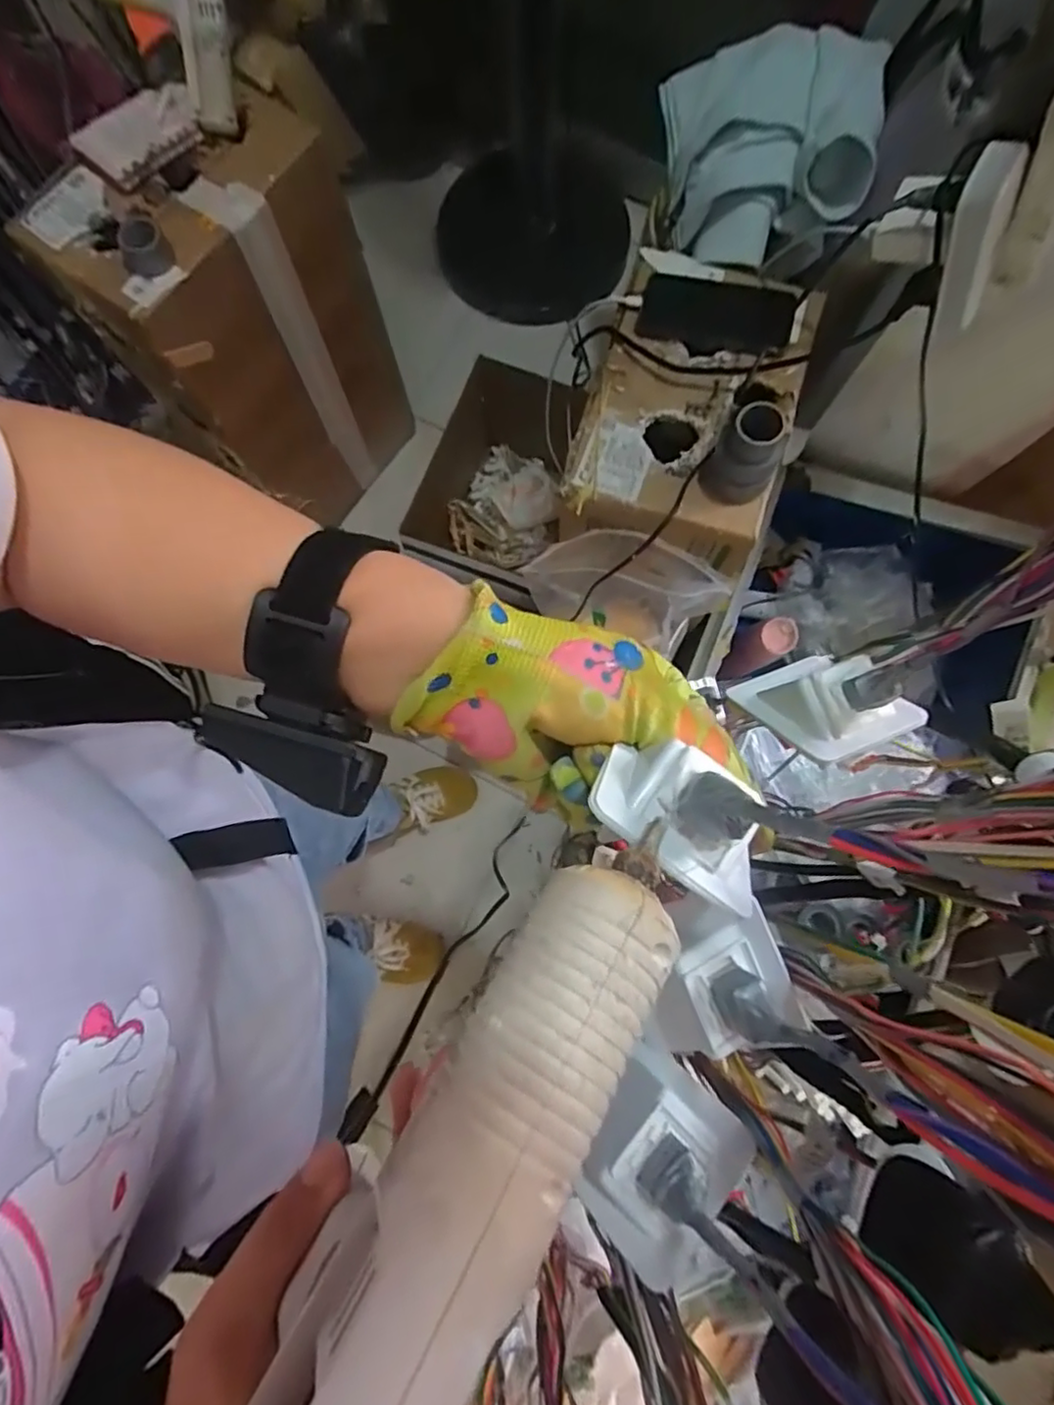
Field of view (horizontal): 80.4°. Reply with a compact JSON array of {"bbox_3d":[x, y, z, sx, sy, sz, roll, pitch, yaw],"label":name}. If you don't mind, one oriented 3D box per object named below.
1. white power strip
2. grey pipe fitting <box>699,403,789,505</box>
[{"bbox_3d":[0.377,-0.379,0.531,0.038,0.159,0.035,8,79,25],"label":"white power strip"},{"bbox_3d":[0.210,-0.235,0.600,0.052,0.093,0.063,-27,81,-4],"label":"grey pipe fitting"}]

